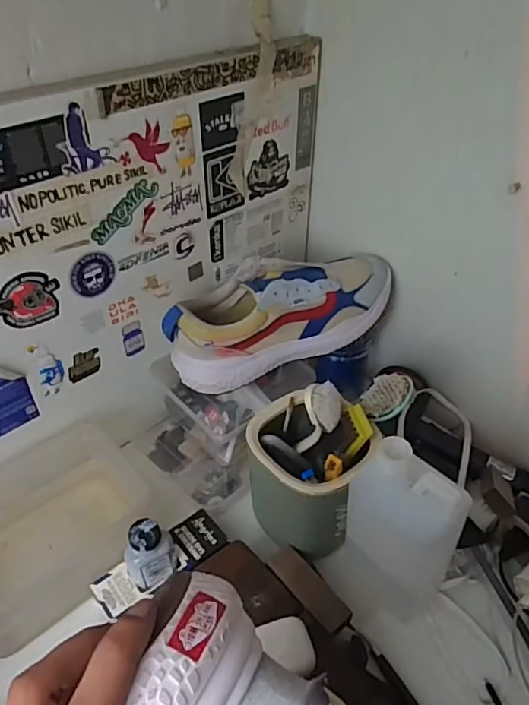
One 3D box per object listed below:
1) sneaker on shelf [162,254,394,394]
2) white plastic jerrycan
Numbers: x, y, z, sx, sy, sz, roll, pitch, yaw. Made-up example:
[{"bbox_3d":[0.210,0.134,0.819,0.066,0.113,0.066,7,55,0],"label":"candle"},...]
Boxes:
[{"bbox_3d":[0.027,-0.049,0.640,0.288,0.097,0.096,-14,43,-16],"label":"sneaker on shelf"},{"bbox_3d":[0.128,0.169,0.492,0.096,0.207,0.058,24,46,25],"label":"white plastic jerrycan"}]

